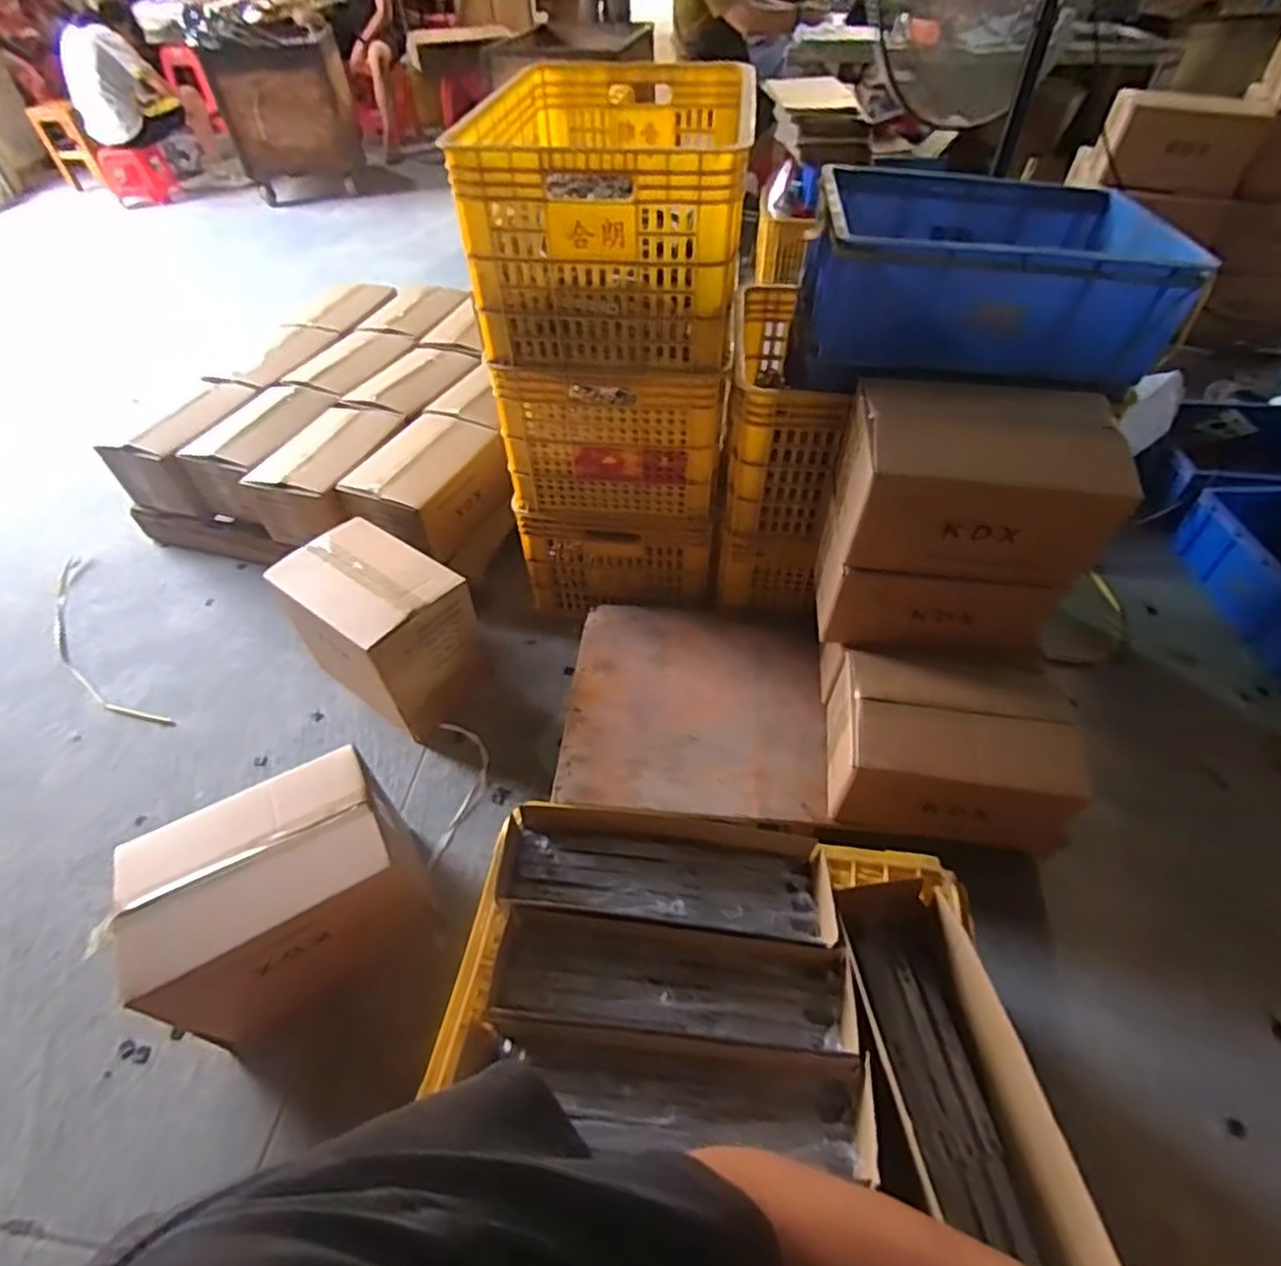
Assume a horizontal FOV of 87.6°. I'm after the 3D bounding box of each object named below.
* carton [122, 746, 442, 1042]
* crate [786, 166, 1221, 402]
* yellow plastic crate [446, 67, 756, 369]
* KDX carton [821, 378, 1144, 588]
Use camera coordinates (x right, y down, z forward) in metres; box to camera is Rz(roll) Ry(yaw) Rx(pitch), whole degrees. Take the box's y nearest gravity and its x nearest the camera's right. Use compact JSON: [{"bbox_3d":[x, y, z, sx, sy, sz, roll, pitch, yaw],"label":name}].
[{"bbox_3d":[-0.513,0.400,0.998,0.347,0.290,0.247,-22,52,-18],"label":"carton"},{"bbox_3d":[0.502,-0.545,1.020,0.478,0.182,0.364,6,49,5],"label":"crate"},{"bbox_3d":[-0.034,-0.725,1.151,0.400,0.296,0.565,5,48,4],"label":"yellow plastic crate"},{"bbox_3d":[0.463,-0.218,0.963,0.324,0.191,0.253,8,49,7],"label":"KDX carton"}]

